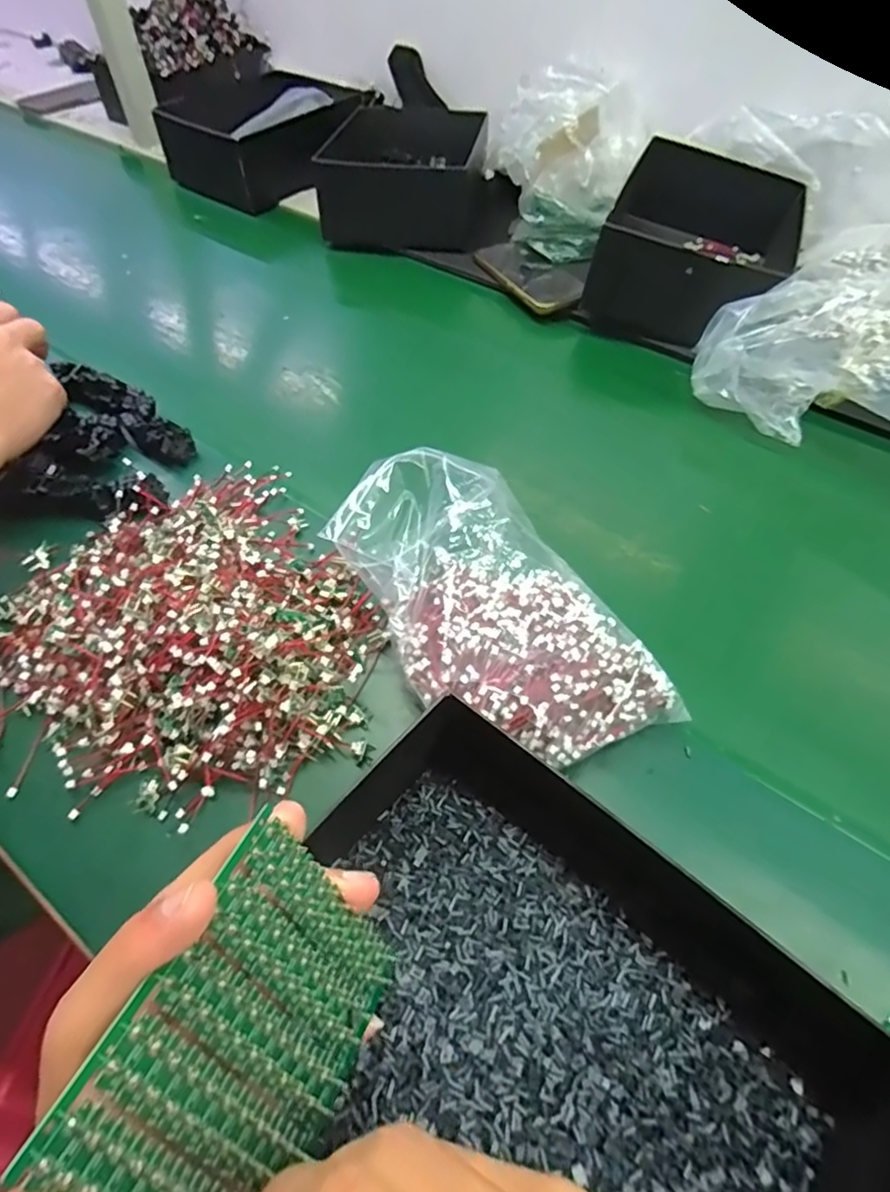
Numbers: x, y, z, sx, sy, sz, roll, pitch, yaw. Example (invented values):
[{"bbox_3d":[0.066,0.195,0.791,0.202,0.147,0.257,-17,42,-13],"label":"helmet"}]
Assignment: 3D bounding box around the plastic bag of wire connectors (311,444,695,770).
[{"bbox_3d":[0.029,0.005,0.389,0.133,0.076,0.219,-29,59,-19],"label":"plastic bag of wire connectors"}]

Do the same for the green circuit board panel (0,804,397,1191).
[{"bbox_3d":[-0.051,0.121,0.170,0.004,0.081,0.085,-9,32,34],"label":"green circuit board panel"}]

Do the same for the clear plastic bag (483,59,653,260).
[{"bbox_3d":[0.147,-0.539,0.771,0.192,0.129,0.210,6,54,5],"label":"clear plastic bag"}]

